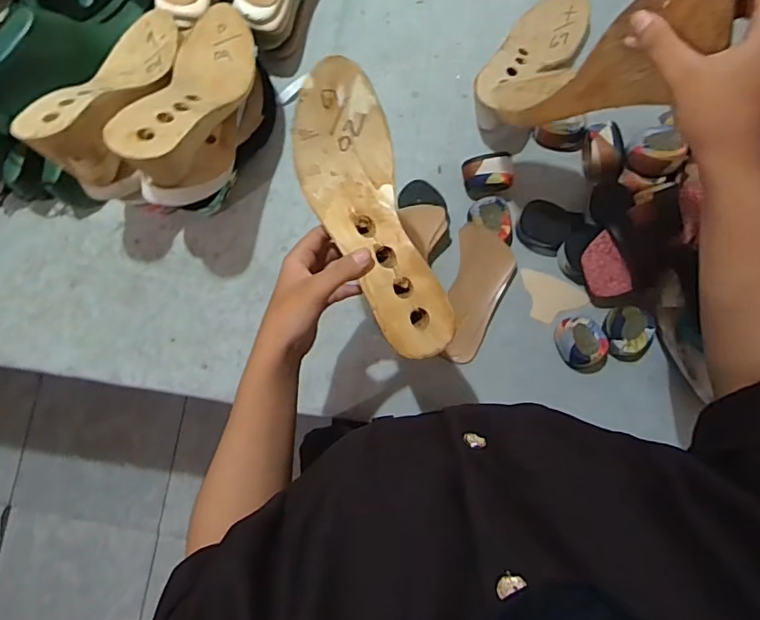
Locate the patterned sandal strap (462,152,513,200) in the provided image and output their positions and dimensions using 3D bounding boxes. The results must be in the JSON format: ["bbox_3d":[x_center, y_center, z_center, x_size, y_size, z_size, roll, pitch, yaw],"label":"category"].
[{"bbox_3d":[0.135,-0.168,0.646,0.061,0.048,0.044,-7,82,0],"label":"patterned sandal strap"}]

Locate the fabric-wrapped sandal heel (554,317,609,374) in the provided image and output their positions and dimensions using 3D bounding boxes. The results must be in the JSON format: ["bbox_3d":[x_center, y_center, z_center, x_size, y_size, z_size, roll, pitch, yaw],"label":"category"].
[{"bbox_3d":[0.245,0.043,0.625,0.049,0.043,0.068,-13,82,-1],"label":"fabric-wrapped sandal heel"}]

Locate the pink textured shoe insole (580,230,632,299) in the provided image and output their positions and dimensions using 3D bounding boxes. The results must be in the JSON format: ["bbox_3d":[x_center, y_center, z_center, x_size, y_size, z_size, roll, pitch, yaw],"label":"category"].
[{"bbox_3d":[0.265,-0.050,0.613,0.046,0.005,0.074,-26,93,8],"label":"pink textured shoe insole"}]

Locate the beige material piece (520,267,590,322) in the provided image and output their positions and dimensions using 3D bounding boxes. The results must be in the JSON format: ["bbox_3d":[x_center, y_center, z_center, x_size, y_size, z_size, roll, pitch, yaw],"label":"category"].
[{"bbox_3d":[0.213,-0.013,0.650,0.086,0.004,0.056,26,83,5],"label":"beige material piece"}]

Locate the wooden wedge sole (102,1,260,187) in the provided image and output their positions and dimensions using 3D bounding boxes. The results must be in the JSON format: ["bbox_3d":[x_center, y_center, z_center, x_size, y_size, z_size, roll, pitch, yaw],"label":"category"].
[{"bbox_3d":[-0.198,-0.214,0.559,0.083,0.107,0.254,11,53,3],"label":"wooden wedge sole"}]

